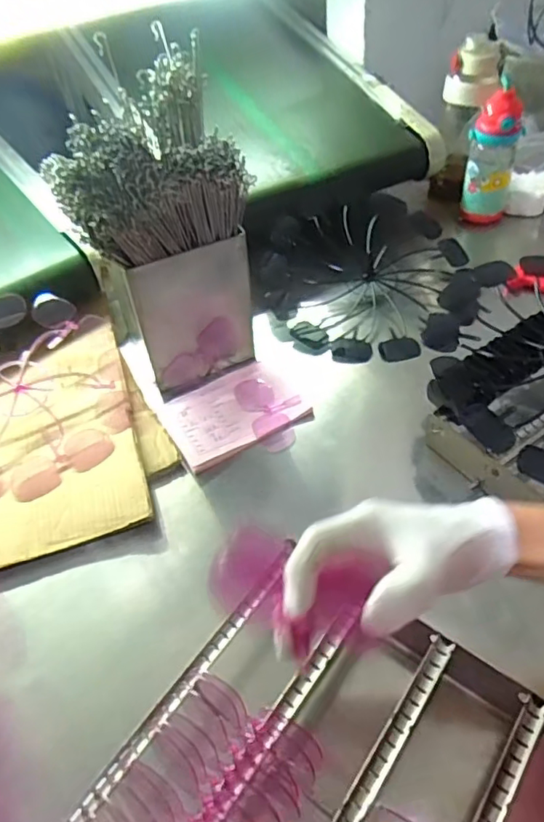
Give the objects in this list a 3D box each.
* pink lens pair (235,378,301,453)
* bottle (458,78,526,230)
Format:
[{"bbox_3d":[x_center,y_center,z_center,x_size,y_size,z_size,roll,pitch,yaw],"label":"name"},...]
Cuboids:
[{"bbox_3d":[0.000,-0.003,0.740,0.072,0.007,0.126,-21,50,-13],"label":"pink lens pair"},{"bbox_3d":[0.369,-0.427,0.956,0.080,0.197,0.080,12,51,16],"label":"bottle"}]

